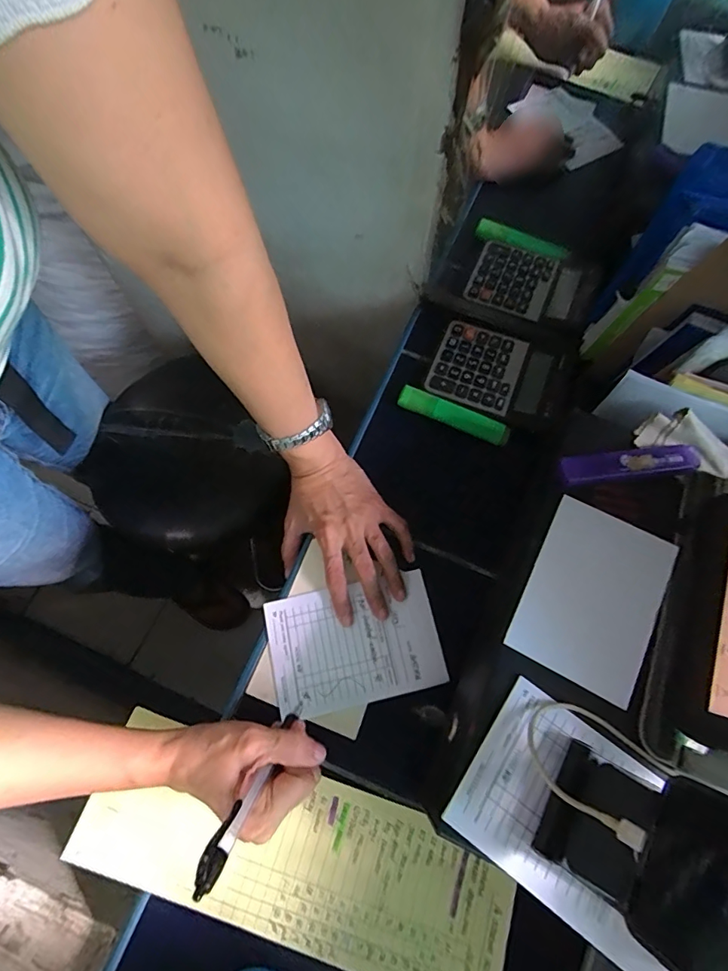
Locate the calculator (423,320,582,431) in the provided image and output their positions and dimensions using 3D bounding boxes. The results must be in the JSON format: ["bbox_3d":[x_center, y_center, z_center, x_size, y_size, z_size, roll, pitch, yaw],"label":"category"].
[{"bbox_3d":[0.146,-0.117,0.476,0.146,0.025,0.097,26,71,7],"label":"calculator"}]

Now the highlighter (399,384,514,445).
[{"bbox_3d":[0.093,-0.074,0.464,0.116,0.013,0.023,24,71,6],"label":"highlighter"}]

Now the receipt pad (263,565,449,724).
[{"bbox_3d":[-0.008,0.139,0.399,0.146,0.004,0.100,-11,71,-6],"label":"receipt pad"}]

